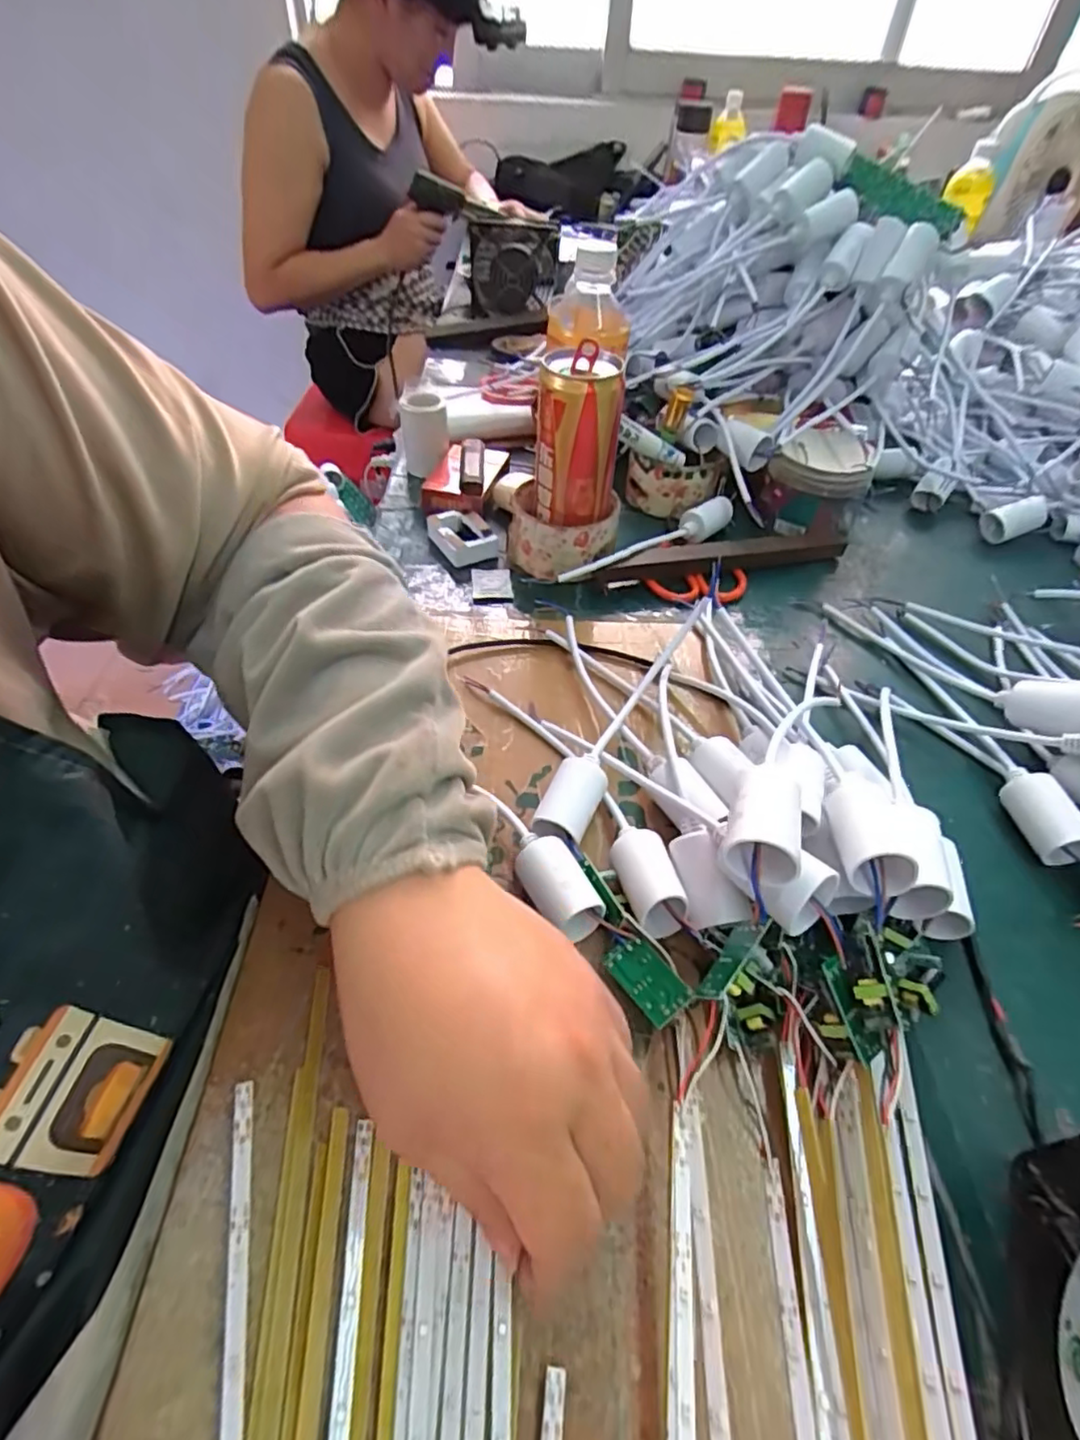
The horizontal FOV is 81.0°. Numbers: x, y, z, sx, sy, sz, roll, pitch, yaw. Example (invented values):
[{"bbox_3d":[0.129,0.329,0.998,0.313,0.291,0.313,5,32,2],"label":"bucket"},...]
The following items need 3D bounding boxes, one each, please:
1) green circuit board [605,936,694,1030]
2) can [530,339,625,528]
[{"bbox_3d":[0.046,0.111,0.274,0.021,0.004,0.038,-37,45,-11],"label":"green circuit board"},{"bbox_3d":[0.026,-0.190,0.461,0.058,0.130,0.053,5,48,2],"label":"can"}]

